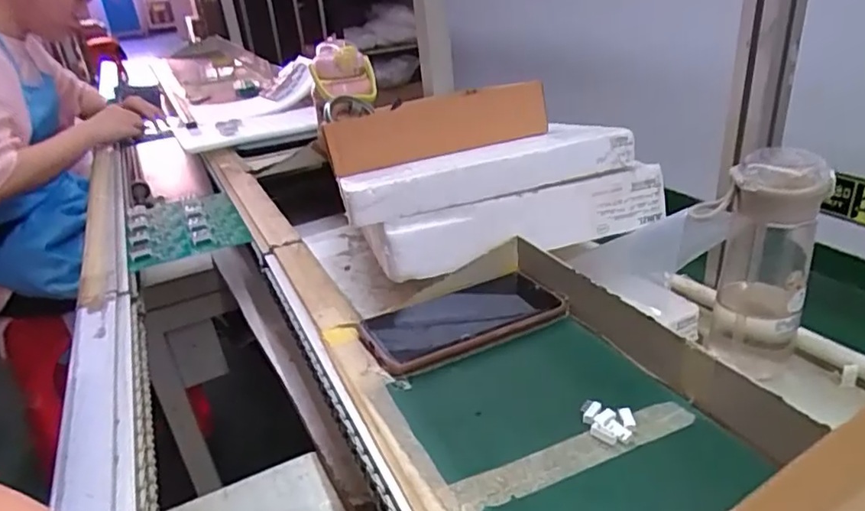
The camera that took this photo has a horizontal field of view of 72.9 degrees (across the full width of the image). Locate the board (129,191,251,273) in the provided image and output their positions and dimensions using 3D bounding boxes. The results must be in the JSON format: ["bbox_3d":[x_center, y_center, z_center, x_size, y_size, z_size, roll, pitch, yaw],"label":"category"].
[{"bbox_3d":[-0.336,-0.044,0.790,0.135,0.016,0.208,-17,29,-21],"label":"board"}]

